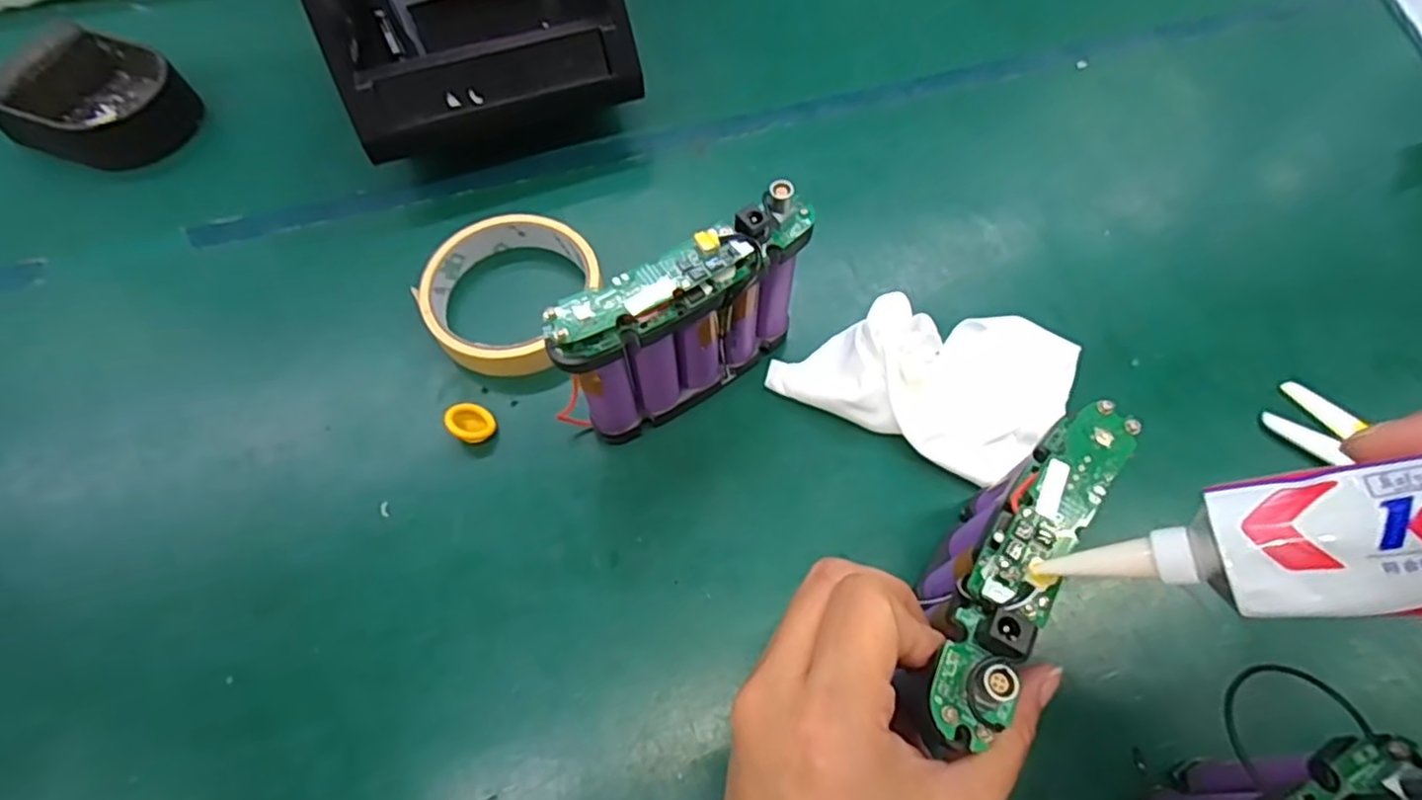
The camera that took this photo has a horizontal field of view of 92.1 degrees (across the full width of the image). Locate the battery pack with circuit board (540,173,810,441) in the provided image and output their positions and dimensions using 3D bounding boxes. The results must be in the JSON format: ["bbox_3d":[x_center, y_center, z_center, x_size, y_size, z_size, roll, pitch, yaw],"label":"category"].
[{"bbox_3d":[-0.008,-0.031,0.295,0.119,0.094,0.024,-32,66,-15],"label":"battery pack with circuit board"}]

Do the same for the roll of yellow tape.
[{"bbox_3d":[-0.104,-0.057,0.352,0.081,0.024,0.088,0,62,1],"label":"roll of yellow tape"}]

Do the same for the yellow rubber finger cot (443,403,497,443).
[{"bbox_3d":[-0.113,0.011,0.325,0.019,0.013,0.020,0,62,1],"label":"yellow rubber finger cot"}]

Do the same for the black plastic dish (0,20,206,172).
[{"bbox_3d":[-0.363,-0.179,0.408,0.086,0.039,0.074,16,63,9],"label":"black plastic dish"}]

